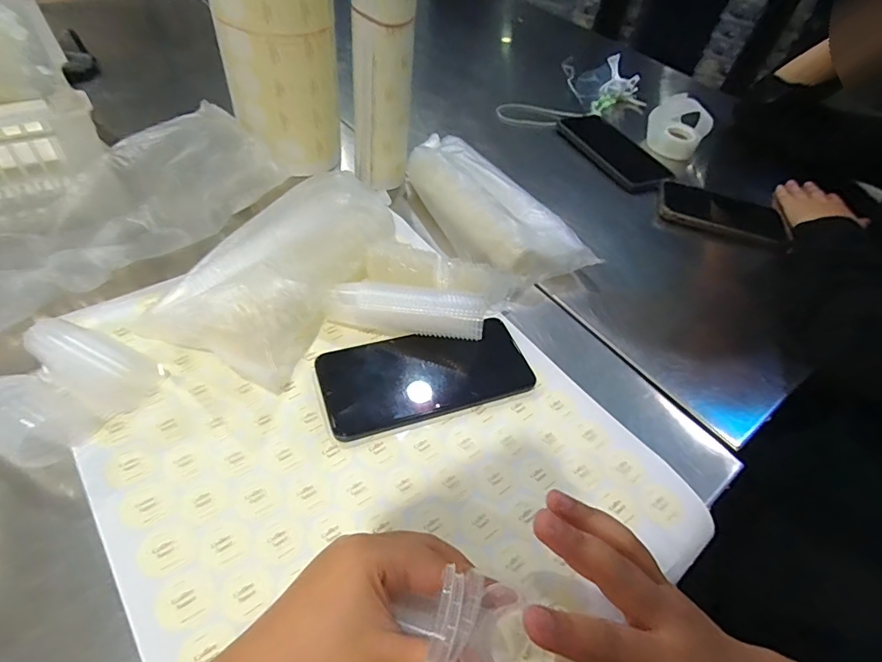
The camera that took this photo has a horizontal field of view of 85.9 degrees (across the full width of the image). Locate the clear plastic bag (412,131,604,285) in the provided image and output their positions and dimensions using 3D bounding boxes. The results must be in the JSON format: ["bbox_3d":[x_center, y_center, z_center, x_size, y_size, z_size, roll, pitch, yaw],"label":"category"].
[{"bbox_3d":[0.039,-0.119,0.483,0.092,0.054,0.224,-31,61,-30],"label":"clear plastic bag"}]

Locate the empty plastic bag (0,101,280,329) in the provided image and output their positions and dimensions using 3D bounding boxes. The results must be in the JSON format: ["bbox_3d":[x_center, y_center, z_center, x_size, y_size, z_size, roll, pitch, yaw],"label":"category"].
[{"bbox_3d":[-0.278,-0.092,0.382,0.106,0.071,0.285,34,53,18],"label":"empty plastic bag"}]

